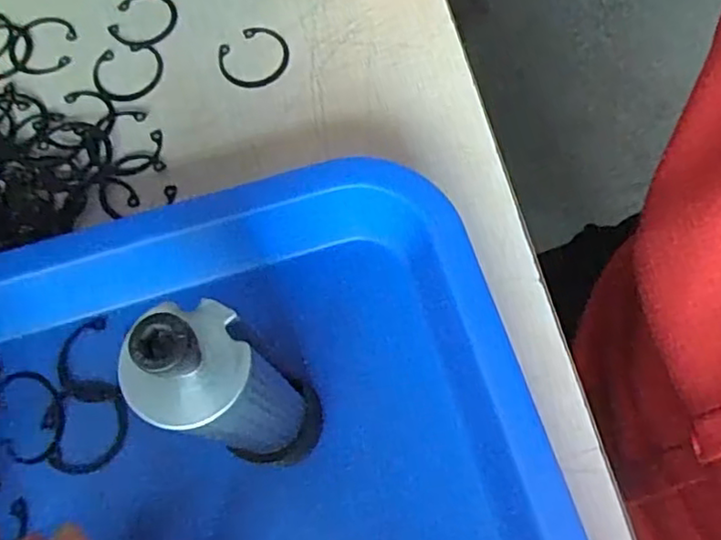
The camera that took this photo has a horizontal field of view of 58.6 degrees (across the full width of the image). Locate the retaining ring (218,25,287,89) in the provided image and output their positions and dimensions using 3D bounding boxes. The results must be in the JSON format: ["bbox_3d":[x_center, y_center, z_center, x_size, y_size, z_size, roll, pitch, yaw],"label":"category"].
[{"bbox_3d":[-0.055,-0.109,0.329,0.037,0.004,0.033,-38,73,-11],"label":"retaining ring"}]

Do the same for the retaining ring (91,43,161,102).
[{"bbox_3d":[-0.120,-0.102,0.331,0.035,0.004,0.033,-1,70,2],"label":"retaining ring"}]

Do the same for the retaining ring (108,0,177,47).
[{"bbox_3d":[-0.114,-0.133,0.340,0.034,0.004,0.034,-1,74,5],"label":"retaining ring"}]

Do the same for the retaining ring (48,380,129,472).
[{"bbox_3d":[-0.112,0.065,0.266,0.029,0.004,0.038,4,70,4],"label":"retaining ring"}]

